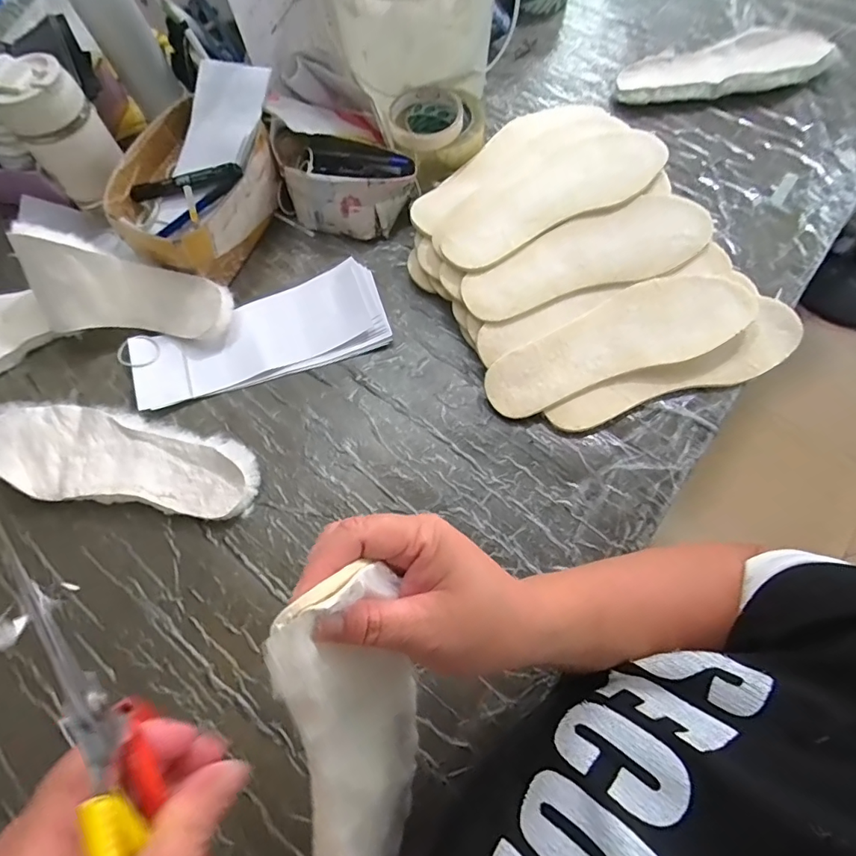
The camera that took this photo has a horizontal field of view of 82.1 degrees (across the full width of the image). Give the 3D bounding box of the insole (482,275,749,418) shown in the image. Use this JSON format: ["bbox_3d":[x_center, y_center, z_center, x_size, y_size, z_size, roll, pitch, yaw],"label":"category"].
[{"bbox_3d":[0.185,-0.089,0.485,0.266,0.013,0.086,-19,72,0],"label":"insole"}]

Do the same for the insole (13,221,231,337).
[{"bbox_3d":[-0.320,-0.137,0.521,0.216,0.103,0.043,12,29,-12],"label":"insole"}]

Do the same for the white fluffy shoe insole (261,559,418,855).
[{"bbox_3d":[-0.032,0.169,0.266,0.023,0.226,0.083,15,31,37],"label":"white fluffy shoe insole"}]

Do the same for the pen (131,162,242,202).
[{"bbox_3d":[-0.259,-0.260,0.523,0.145,0.018,0.024,2,66,24],"label":"pen"}]

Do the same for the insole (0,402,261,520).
[{"bbox_3d":[-0.297,0.030,0.474,0.276,0.030,0.087,8,68,6],"label":"insole"}]

